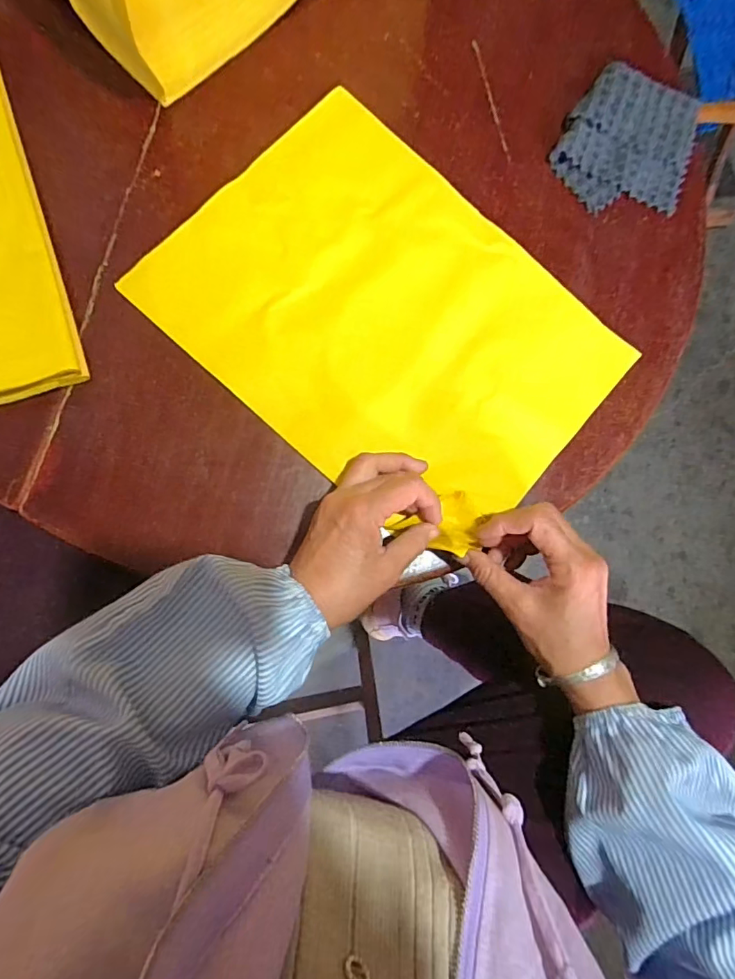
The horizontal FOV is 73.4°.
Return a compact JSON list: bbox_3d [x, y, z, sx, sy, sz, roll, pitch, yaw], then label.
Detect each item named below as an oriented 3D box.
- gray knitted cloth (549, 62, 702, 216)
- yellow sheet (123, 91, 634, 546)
[{"bbox_3d":[0.245,-0.325,0.462,0.123,0.016,0.136,21,83,-6],"label":"gray knitted cloth"},{"bbox_3d":[0.023,-0.138,0.405,0.351,0.030,0.253,40,82,-3],"label":"yellow sheet"}]

